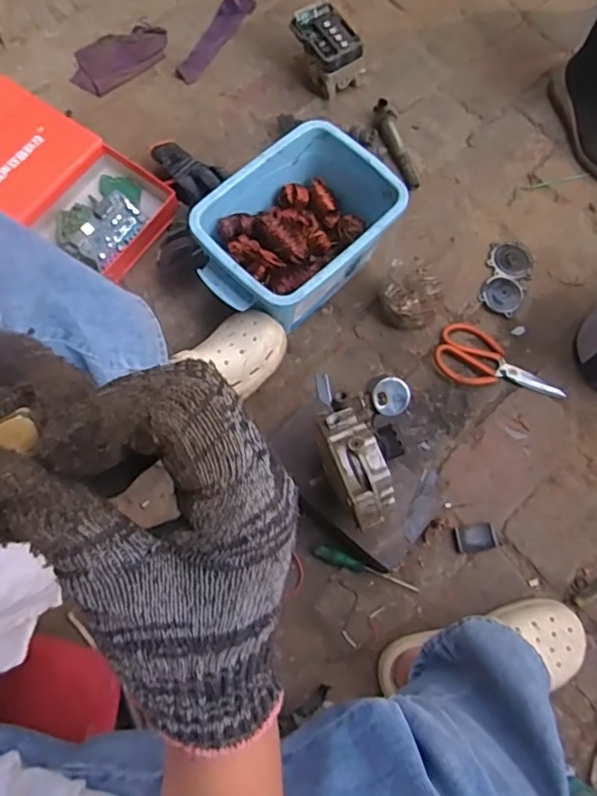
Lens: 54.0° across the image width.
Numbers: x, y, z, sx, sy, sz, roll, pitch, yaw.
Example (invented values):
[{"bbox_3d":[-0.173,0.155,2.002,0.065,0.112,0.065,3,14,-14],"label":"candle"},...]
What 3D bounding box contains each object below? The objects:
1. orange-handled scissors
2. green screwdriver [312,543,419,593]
[{"bbox_3d":[0.303,-0.055,0.880,0.189,0.020,0.090,13,71,4],"label":"orange-handled scissors"},{"bbox_3d":[0.089,0.227,0.771,0.143,0.027,0.017,21,71,6],"label":"green screwdriver"}]

